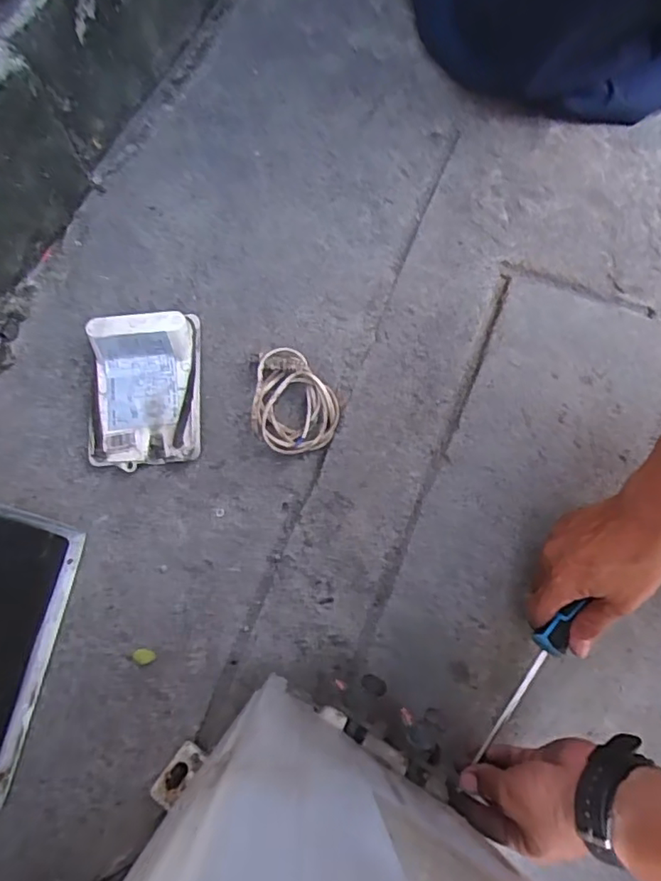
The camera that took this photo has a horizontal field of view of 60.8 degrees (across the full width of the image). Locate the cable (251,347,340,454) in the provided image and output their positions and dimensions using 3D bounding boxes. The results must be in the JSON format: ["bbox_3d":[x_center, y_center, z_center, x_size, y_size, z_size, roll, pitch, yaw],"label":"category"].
[{"bbox_3d":[-0.032,-0.037,0.544,0.078,0.034,0.095,7,75,4],"label":"cable"}]

